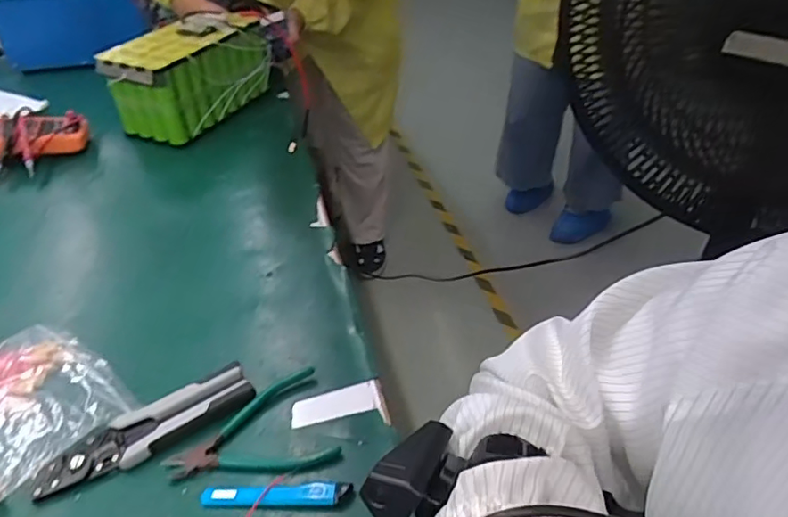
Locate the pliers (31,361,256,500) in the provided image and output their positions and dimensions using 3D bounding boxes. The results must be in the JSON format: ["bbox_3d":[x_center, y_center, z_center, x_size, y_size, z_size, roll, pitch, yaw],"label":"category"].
[{"bbox_3d":[-0.226,0.159,0.517,0.190,0.017,0.055,-21,43,-23],"label":"pliers"}]

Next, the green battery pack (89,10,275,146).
[{"bbox_3d":[-0.355,-0.336,1.009,0.129,0.146,0.282,19,43,23],"label":"green battery pack"}]

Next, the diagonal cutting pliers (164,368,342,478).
[{"bbox_3d":[-0.130,0.166,0.510,0.144,0.013,0.095,-17,42,-19],"label":"diagonal cutting pliers"}]

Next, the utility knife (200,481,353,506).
[{"bbox_3d":[-0.099,0.196,0.466,0.124,0.008,0.018,-1,39,0],"label":"utility knife"}]

